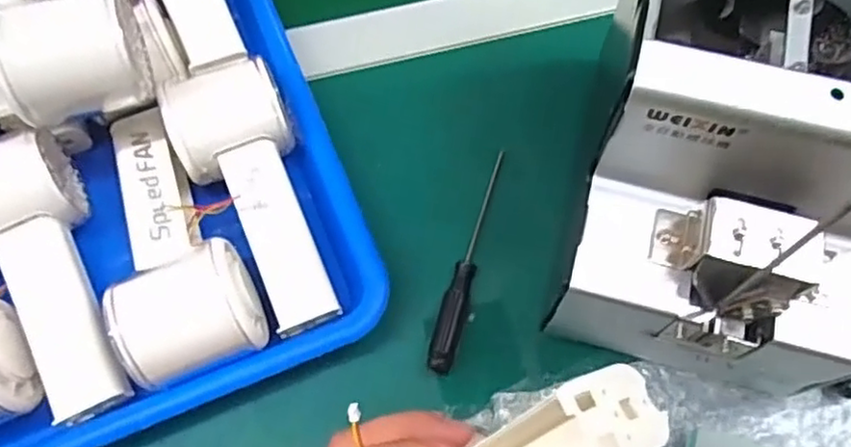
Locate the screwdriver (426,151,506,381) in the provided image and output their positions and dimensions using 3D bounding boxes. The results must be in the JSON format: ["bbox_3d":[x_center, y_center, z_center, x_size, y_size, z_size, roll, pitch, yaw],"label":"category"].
[{"bbox_3d":[0.023,0.018,0.370,0.014,0.020,0.130,13,66,7],"label":"screwdriver"}]

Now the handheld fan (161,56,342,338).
[{"bbox_3d":[-0.090,-0.017,0.346,0.057,0.036,0.147,-18,66,-7],"label":"handheld fan"}]

